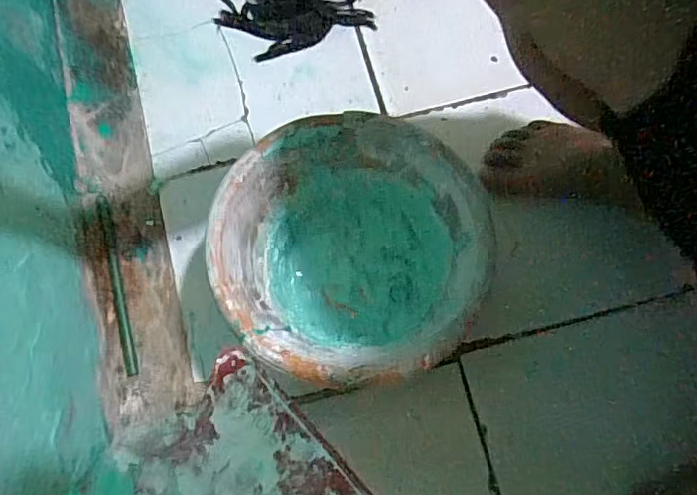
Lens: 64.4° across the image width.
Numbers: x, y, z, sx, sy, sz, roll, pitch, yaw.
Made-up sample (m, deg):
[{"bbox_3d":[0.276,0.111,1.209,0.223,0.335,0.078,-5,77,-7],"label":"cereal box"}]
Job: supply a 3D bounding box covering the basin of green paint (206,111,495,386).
[{"bbox_3d":[-0.002,0.013,0.571,0.237,0.175,0.225,0,77,0],"label":"basin of green paint"}]

